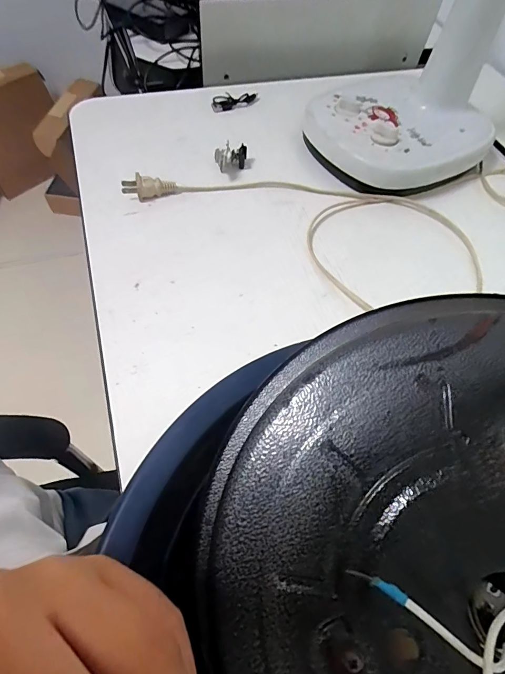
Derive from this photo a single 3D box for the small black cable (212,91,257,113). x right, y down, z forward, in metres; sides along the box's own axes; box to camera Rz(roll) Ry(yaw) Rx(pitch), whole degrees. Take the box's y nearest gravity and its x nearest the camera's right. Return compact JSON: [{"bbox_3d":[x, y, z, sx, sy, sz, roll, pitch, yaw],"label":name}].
[{"bbox_3d":[-0.026,-0.329,0.525,0.069,0.014,0.027,-22,63,-16],"label":"small black cable"}]

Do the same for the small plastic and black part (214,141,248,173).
[{"bbox_3d":[-0.024,-0.212,0.441,0.043,0.032,0.010,-19,62,-15],"label":"small plastic and black part"}]

